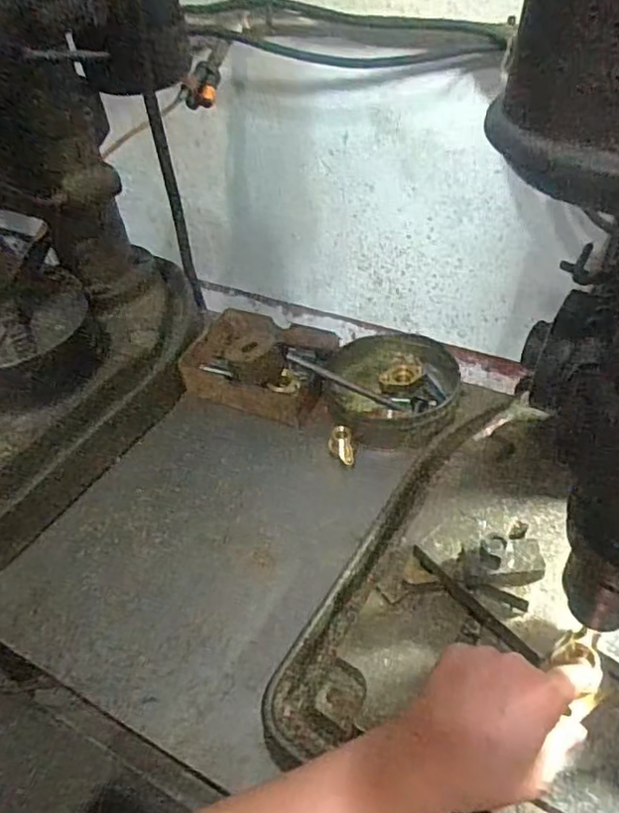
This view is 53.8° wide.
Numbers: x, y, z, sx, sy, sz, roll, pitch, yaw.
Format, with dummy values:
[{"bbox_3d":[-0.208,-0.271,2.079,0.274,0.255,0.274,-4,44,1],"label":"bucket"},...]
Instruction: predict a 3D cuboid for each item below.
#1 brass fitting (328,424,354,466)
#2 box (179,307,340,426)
[{"bbox_3d":[0.036,0.044,0.684,0.028,0.027,0.037,-2,45,4],"label":"brass fitting"},{"bbox_3d":[-0.061,-0.054,0.776,0.185,0.055,0.137,14,48,19],"label":"box"}]

